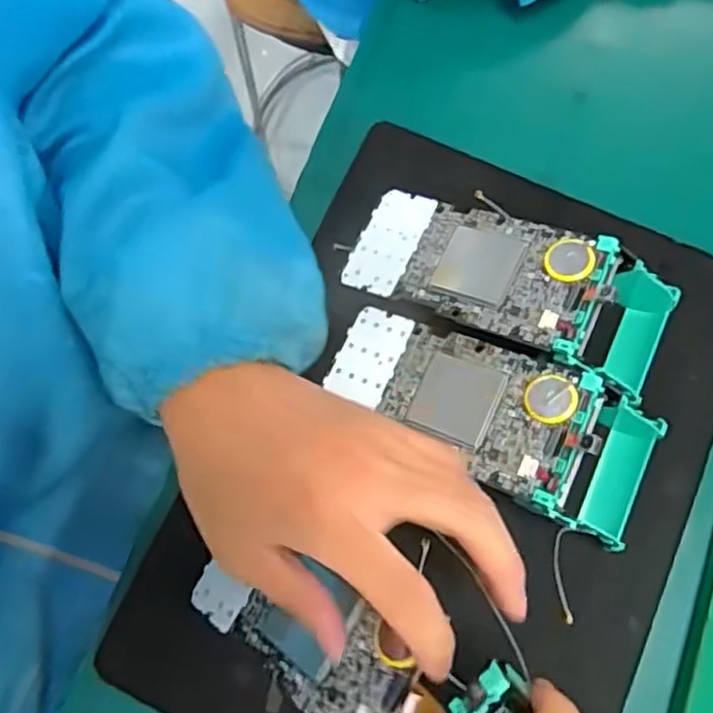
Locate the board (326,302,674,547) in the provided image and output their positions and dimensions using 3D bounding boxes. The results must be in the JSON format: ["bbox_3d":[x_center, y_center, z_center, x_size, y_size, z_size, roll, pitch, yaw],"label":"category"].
[{"bbox_3d":[0.065,0.031,0.355,0.166,0.053,0.070,23,75,9],"label":"board"}]

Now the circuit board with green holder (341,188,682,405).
[{"bbox_3d":[0.081,-0.039,0.375,0.172,0.051,0.073,27,75,10],"label":"circuit board with green holder"}]

